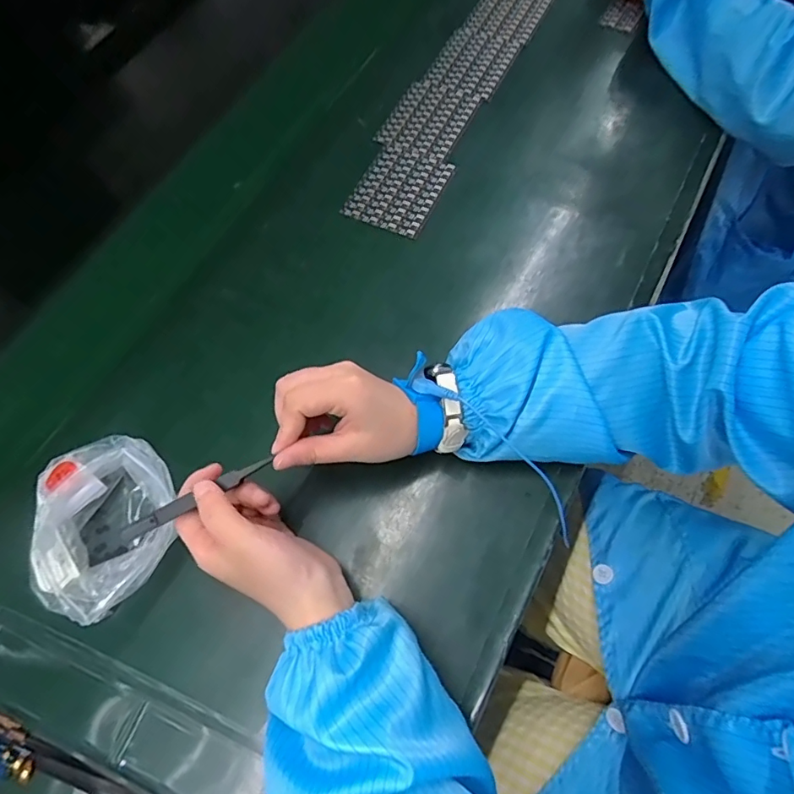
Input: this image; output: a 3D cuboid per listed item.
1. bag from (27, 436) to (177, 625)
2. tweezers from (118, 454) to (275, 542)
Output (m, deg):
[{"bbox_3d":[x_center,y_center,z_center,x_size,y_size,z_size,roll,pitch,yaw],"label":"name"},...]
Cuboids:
[{"bbox_3d":[-0.208,0.092,0.364,0.094,0.050,0.123,-9,66,-1],"label":"bag"},{"bbox_3d":[-0.123,0.061,0.309,0.095,0.010,0.010,-28,68,-2],"label":"tweezers"}]

